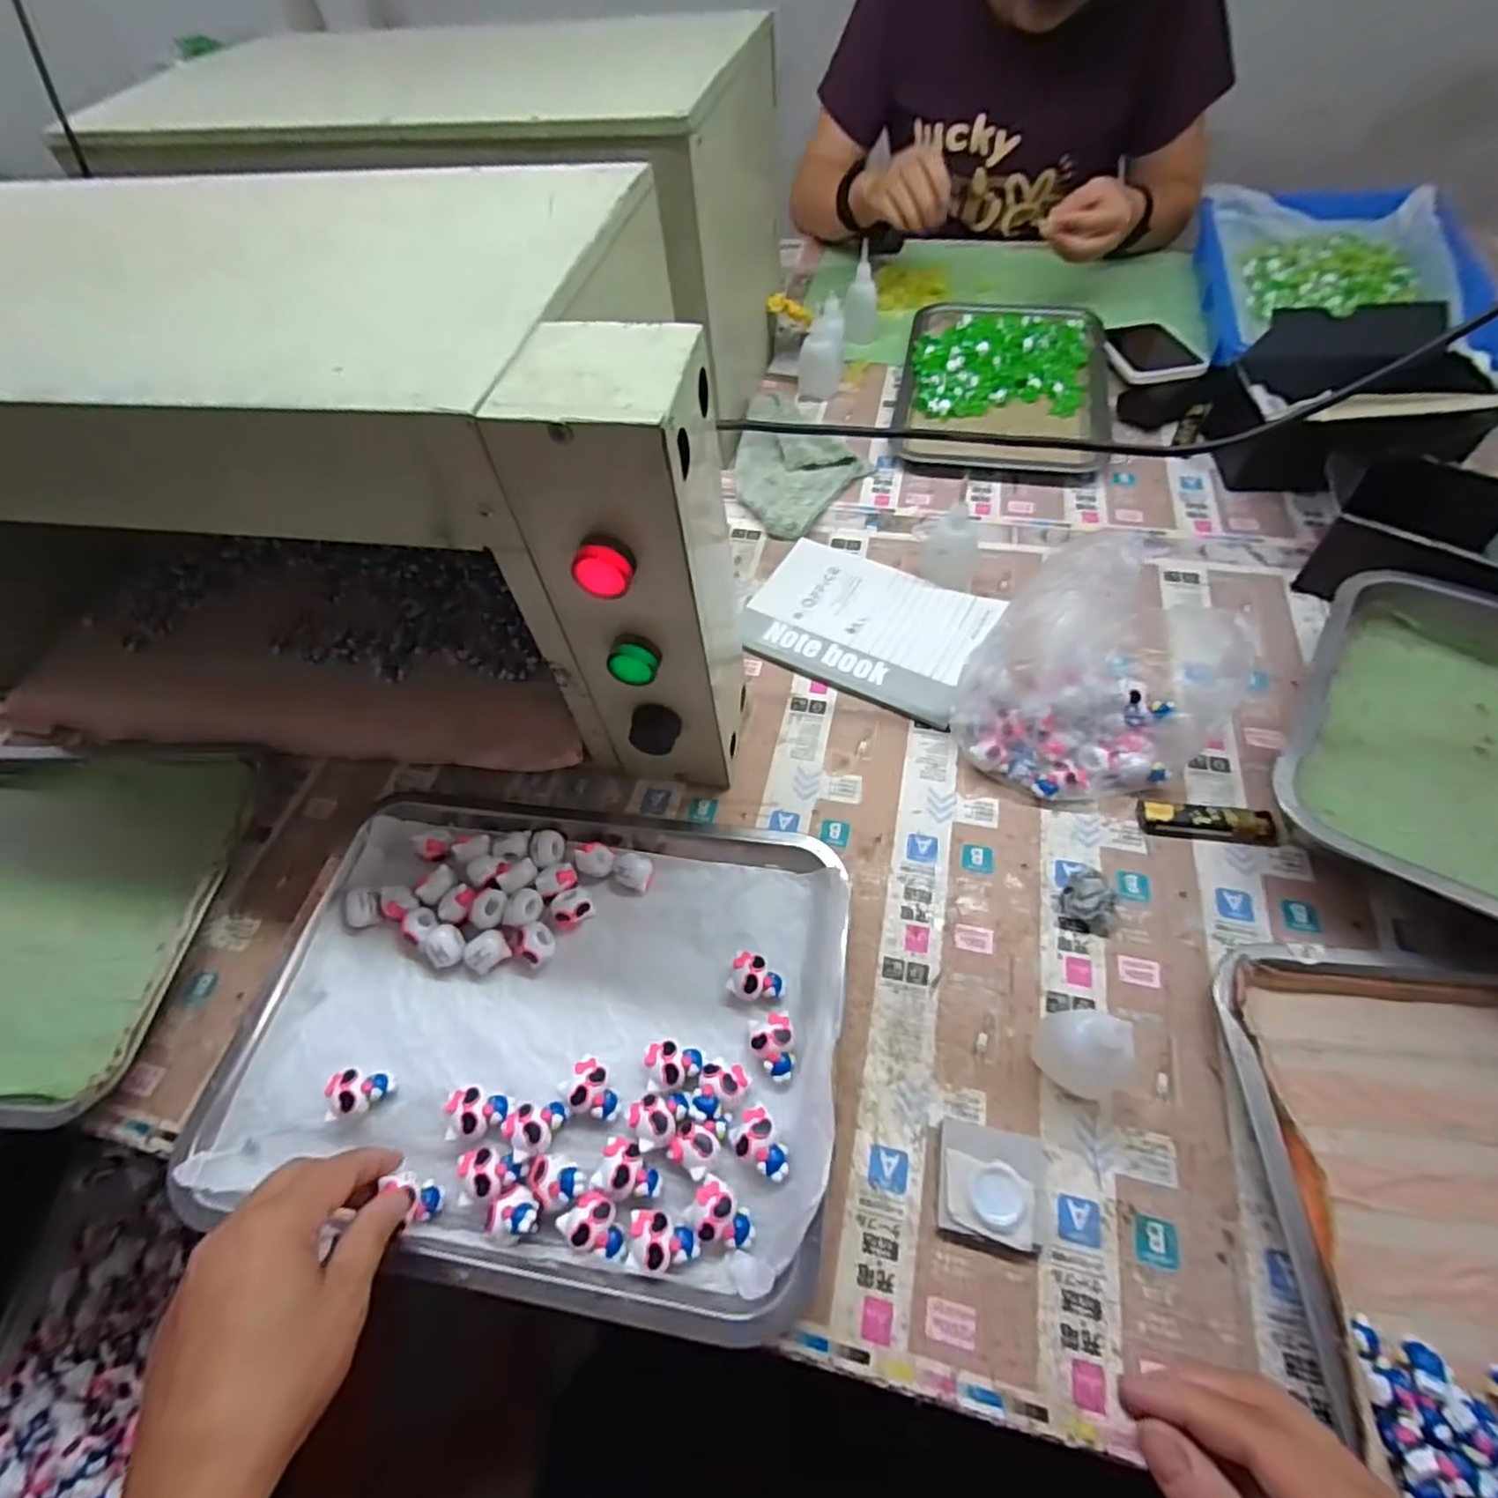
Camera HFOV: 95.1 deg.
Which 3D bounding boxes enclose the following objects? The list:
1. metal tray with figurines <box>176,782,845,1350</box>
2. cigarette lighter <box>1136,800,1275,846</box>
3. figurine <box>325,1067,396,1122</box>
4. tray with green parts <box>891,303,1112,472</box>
[{"bbox_3d":[-0.120,0.152,0.405,0.341,0.024,0.260,6,58,9],"label":"metal tray with figurines"},{"bbox_3d":[0.306,0.048,0.457,0.083,0.019,0.020,7,58,9],"label":"cigarette lighter"},{"bbox_3d":[-0.224,0.198,0.394,0.030,0.024,0.025,-4,57,2],"label":"figurine"},{"bbox_3d":[0.279,-0.414,0.749,0.210,0.031,0.295,8,58,10],"label":"tray with green parts"}]

